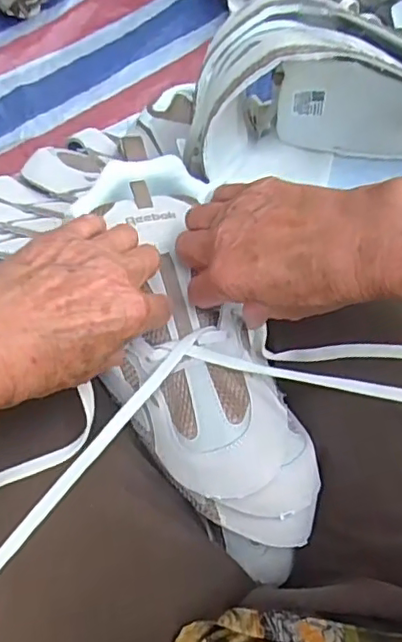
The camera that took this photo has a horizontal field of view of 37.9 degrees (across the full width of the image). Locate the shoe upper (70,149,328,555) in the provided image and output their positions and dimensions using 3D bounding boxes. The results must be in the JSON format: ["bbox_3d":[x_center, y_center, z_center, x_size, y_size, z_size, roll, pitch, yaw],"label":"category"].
[{"bbox_3d":[-0.001,0.033,0.384,0.102,0.069,0.281,-21,87,-9],"label":"shoe upper"}]

